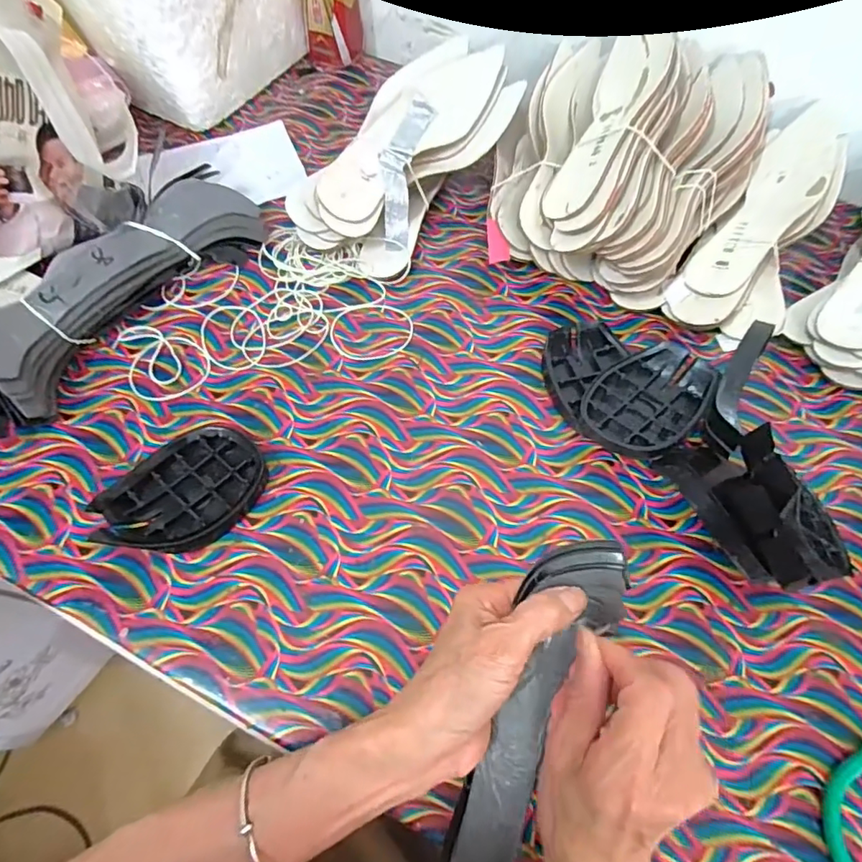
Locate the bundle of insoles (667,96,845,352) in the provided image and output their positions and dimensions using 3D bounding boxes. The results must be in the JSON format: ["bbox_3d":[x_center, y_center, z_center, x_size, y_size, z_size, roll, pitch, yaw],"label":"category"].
[{"bbox_3d":[0.339,-0.204,0.513,0.102,0.042,0.279,31,80,13],"label":"bundle of insoles"}]

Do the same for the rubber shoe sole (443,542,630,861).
[{"bbox_3d":[0.051,0.196,0.307,0.053,0.036,0.275,19,92,8],"label":"rubber shoe sole"}]

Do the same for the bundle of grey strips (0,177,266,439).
[{"bbox_3d":[-0.295,-0.135,0.480,0.093,0.064,0.323,29,66,12],"label":"bundle of grey strips"}]

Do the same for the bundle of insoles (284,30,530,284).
[{"bbox_3d":[-0.021,-0.300,0.551,0.130,0.066,0.285,35,80,15],"label":"bundle of insoles"}]

